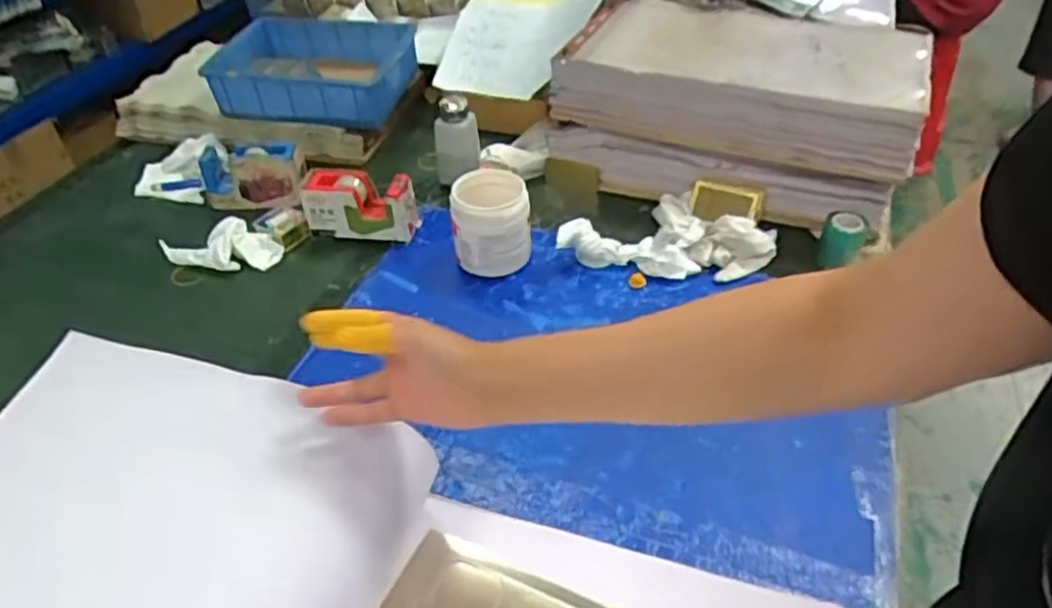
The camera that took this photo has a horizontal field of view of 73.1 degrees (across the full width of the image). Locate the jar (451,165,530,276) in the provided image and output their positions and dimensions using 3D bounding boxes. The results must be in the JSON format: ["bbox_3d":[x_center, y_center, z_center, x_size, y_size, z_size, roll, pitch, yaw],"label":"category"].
[{"bbox_3d":[-0.043,-0.101,0.879,0.094,0.095,0.092,-1,43,1],"label":"jar"}]

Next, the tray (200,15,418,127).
[{"bbox_3d":[-0.316,-0.347,1.076,0.276,0.096,0.189,2,43,4],"label":"tray"}]

